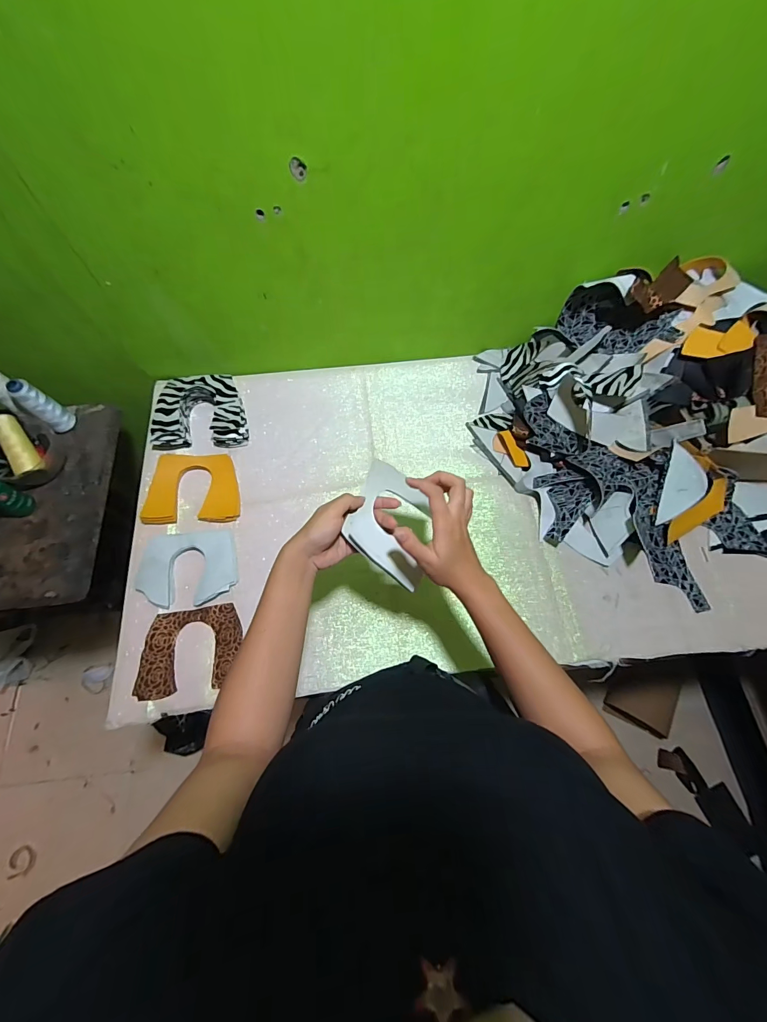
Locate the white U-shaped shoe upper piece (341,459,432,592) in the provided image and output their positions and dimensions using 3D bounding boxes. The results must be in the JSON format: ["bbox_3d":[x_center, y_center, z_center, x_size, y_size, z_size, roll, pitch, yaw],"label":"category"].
[{"bbox_3d":[0.015,0.013,0.475,0.100,0.049,0.138,18,70,8],"label":"white U-shaped shoe upper piece"}]

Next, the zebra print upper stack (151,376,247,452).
[{"bbox_3d":[-0.336,-0.181,0.705,0.158,0.057,0.137,-4,69,-1],"label":"zebra print upper stack"}]

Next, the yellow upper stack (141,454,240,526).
[{"bbox_3d":[-0.331,-0.040,0.662,0.151,0.028,0.125,-5,69,-1],"label":"yellow upper stack"}]

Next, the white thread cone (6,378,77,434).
[{"bbox_3d":[-0.610,-0.186,0.679,0.037,0.112,0.042,33,73,12],"label":"white thread cone"}]

